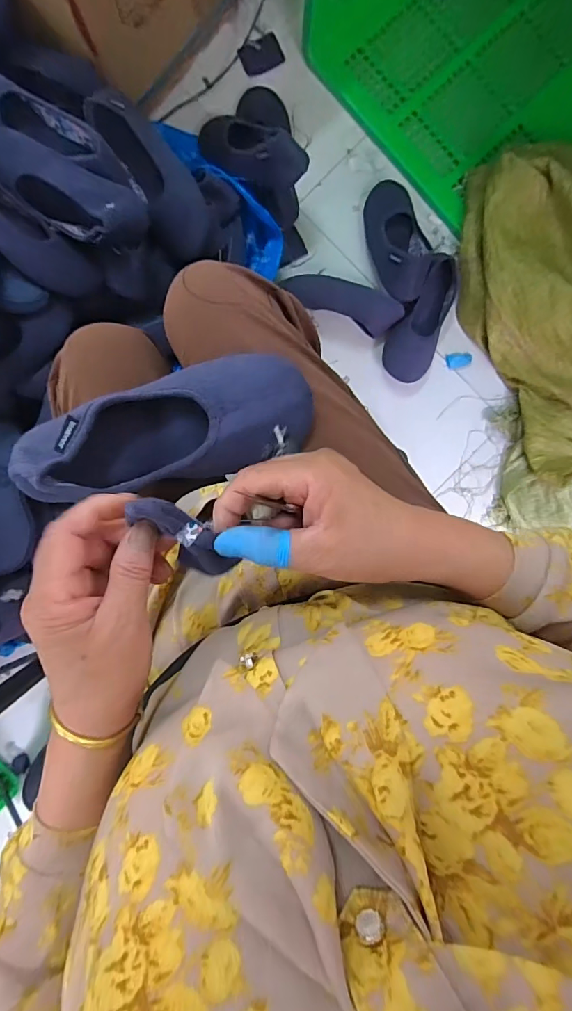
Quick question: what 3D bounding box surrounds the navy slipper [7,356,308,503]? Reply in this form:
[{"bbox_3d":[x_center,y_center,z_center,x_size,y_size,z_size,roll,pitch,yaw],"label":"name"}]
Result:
[{"bbox_3d":[-0.102,-0.066,0.369,0.249,0.059,0.097,-15,93,-2],"label":"navy slipper"}]

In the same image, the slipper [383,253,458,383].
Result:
[{"bbox_3d":[0.270,-0.359,0.841,0.102,0.063,0.235,25,91,-3],"label":"slipper"}]

